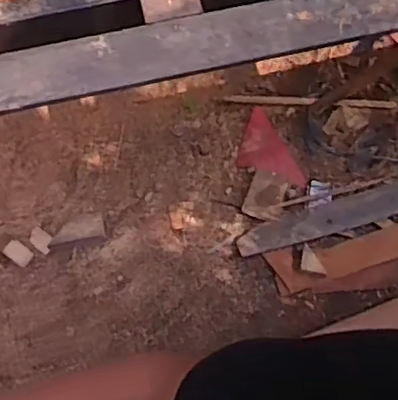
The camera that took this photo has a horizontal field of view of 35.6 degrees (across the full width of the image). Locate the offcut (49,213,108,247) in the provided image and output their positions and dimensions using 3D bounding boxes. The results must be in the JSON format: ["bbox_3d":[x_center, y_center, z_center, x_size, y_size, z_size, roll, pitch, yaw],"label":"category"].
[{"bbox_3d":[-0.308,0.074,1.578,0.138,0.010,0.067,-11,70,-4],"label":"offcut"}]

